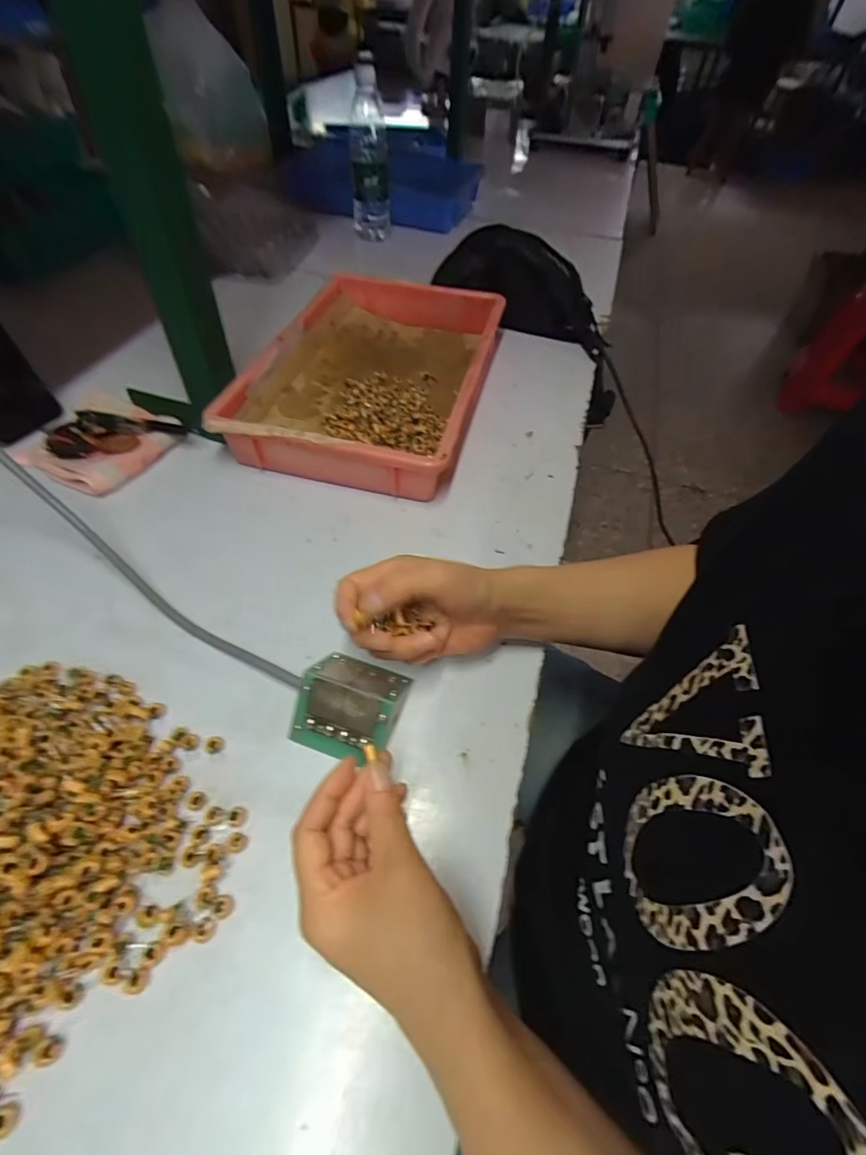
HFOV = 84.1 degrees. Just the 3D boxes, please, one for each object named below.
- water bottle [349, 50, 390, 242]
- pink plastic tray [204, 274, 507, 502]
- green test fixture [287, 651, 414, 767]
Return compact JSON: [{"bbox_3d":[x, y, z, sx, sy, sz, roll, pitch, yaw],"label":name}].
[{"bbox_3d":[-0.113,-0.742,0.857,0.068,0.217,0.064,-2,53,-5],"label":"water bottle"},{"bbox_3d":[-0.061,-0.245,0.576,0.240,0.064,0.357,13,53,7],"label":"pink plastic tray"},{"bbox_3d":[-0.060,0.087,0.343,0.075,0.036,0.068,15,54,8],"label":"green test fixture"}]

